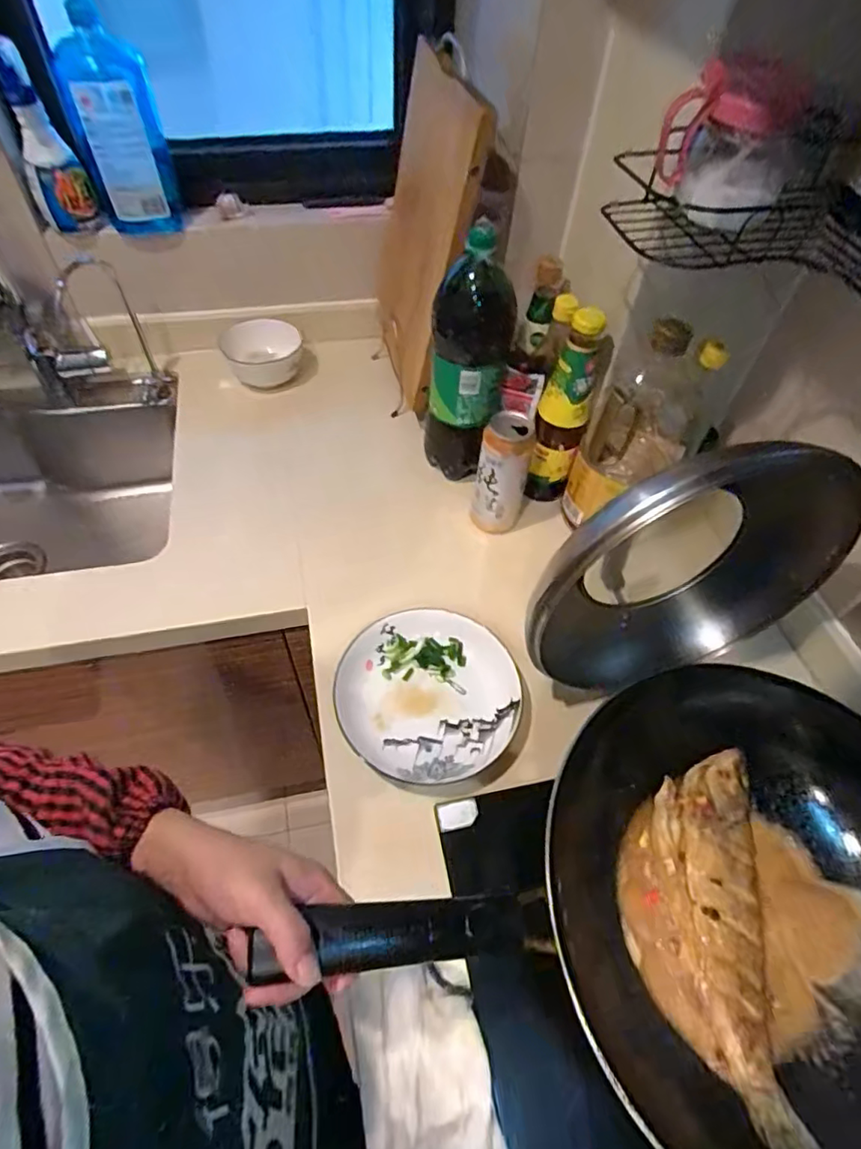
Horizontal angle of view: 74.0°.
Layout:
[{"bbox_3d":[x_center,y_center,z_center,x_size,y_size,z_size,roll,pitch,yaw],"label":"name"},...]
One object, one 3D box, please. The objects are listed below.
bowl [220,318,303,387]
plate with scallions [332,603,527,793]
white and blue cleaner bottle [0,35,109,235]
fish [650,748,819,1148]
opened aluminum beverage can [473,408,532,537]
[{"bbox_3d":[-0.270,-0.359,0.920,0.111,0.066,0.097,-19,58,-17],"label":"bowl"},{"bbox_3d":[0.000,0.135,0.640,0.194,0.047,0.190,2,54,-2],"label":"plate with scallions"},{"bbox_3d":[-0.472,-0.524,0.701,0.070,0.194,0.040,-21,58,-17],"label":"white and blue cleaner bottle"},{"bbox_3d":[0.222,0.269,0.448,0.079,0.033,0.253,8,54,3],"label":"fish"},{"bbox_3d":[0.092,-0.122,0.746,0.061,0.171,0.064,2,54,-2],"label":"opened aluminum beverage can"}]

